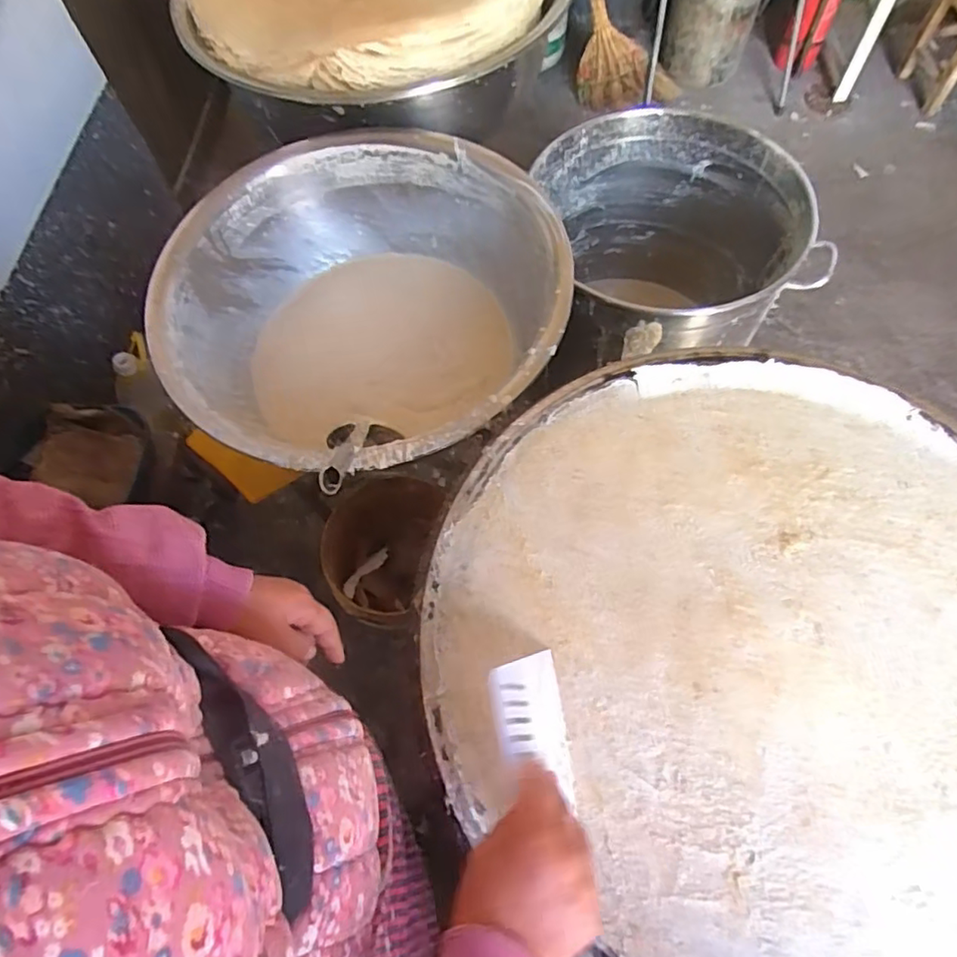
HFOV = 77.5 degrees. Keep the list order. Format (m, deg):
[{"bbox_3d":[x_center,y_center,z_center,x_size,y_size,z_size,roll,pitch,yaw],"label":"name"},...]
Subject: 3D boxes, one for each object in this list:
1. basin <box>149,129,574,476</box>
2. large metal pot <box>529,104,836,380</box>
[{"bbox_3d":[-0.146,-0.220,0.864,0.516,0.210,0.529,-1,64,3],"label":"basin"},{"bbox_3d":[0.375,-0.425,1.256,0.461,0.398,0.506,-1,64,3],"label":"large metal pot"}]

